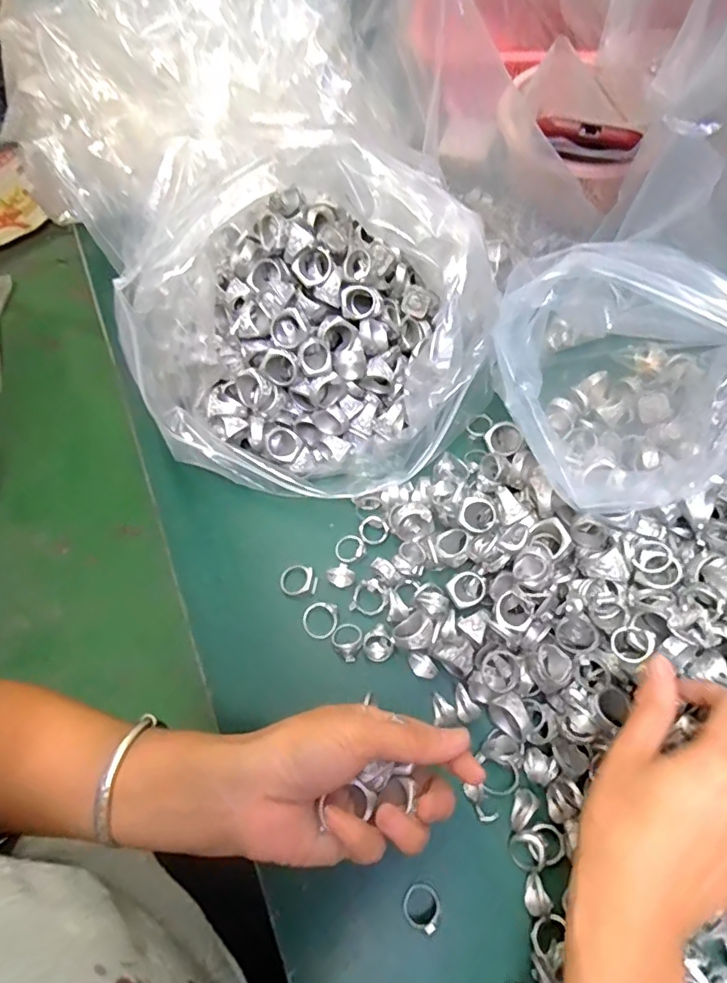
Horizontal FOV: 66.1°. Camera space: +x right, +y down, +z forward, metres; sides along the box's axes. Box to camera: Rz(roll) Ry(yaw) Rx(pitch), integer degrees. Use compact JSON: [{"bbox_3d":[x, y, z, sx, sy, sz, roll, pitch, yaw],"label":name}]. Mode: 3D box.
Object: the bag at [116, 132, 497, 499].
[{"bbox_3d":[-0.027,-0.114,0.387,0.205,0.159,0.238,33,72,16],"label":"bag"}]

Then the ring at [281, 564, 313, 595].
[{"bbox_3d":[-0.047,0.061,0.391,0.022,0.008,0.021,-1,66,2],"label":"ring"}]

